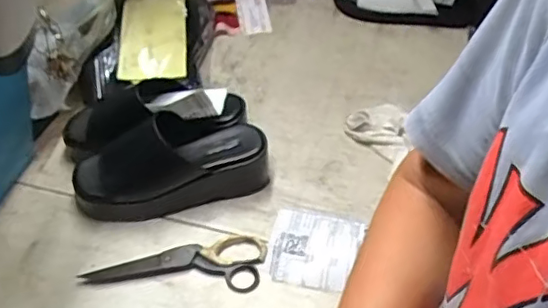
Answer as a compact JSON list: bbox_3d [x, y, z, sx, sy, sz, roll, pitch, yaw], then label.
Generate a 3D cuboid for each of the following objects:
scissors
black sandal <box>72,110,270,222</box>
[{"bbox_3d":[-0.111,0.119,0.641,0.197,0.011,0.066,2,50,3],"label":"scissors"},{"bbox_3d":[-0.122,0.011,0.674,0.231,0.094,0.084,-12,51,-9],"label":"black sandal"}]

